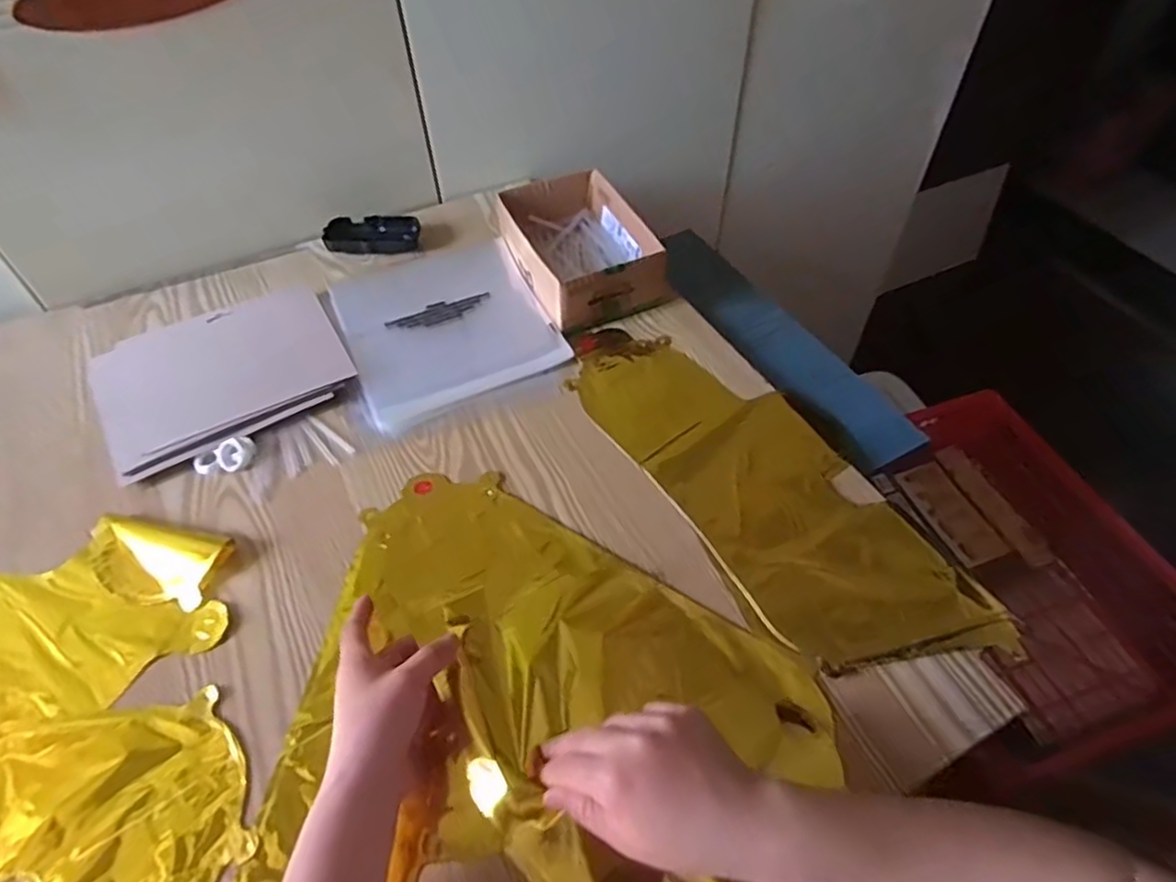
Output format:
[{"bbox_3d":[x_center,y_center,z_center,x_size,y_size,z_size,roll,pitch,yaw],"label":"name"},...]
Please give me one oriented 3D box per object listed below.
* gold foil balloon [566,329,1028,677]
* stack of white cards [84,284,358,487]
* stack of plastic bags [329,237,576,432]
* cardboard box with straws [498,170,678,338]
[{"bbox_3d":[0.144,0.026,0.587,0.159,0.005,0.411,-27,56,-19],"label":"gold foil balloon"},{"bbox_3d":[-0.359,-0.069,0.667,0.220,0.016,0.179,-27,56,-19],"label":"stack of white cards"},{"bbox_3d":[-0.154,-0.134,0.717,0.205,0.014,0.235,-22,54,-15],"label":"stack of plastic bags"},{"bbox_3d":[-0.006,-0.209,0.733,0.140,0.064,0.191,-22,55,-16],"label":"cardboard box with straws"}]

